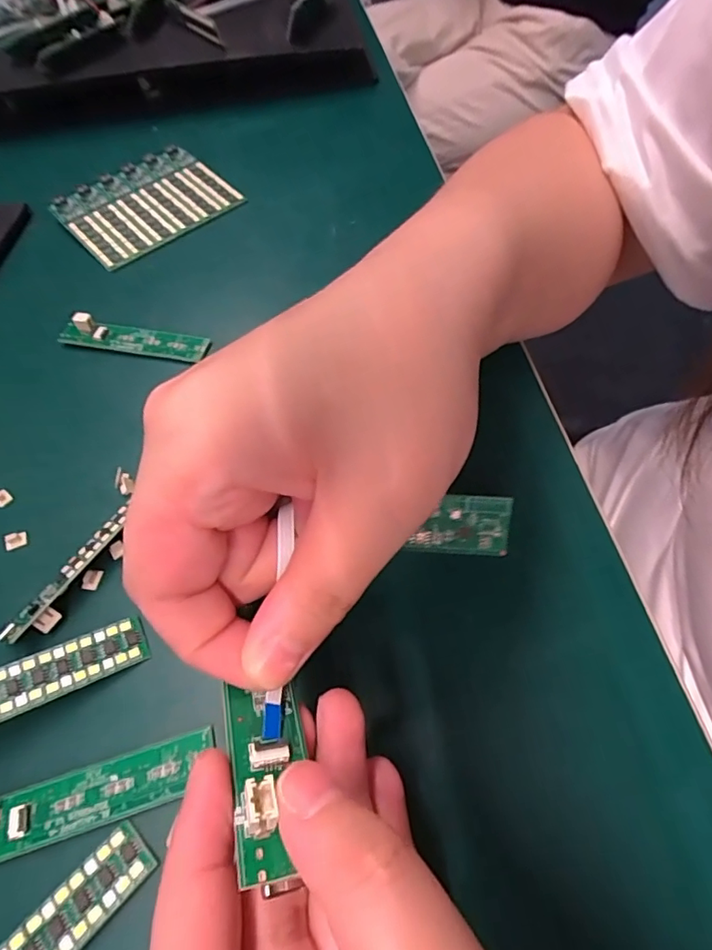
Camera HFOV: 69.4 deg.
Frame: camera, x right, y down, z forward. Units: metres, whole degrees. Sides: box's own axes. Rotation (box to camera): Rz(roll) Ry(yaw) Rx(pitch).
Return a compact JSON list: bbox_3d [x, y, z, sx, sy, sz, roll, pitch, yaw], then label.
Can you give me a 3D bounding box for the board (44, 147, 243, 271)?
[{"bbox_3d":[-0.141,-0.184,0.345,0.103,0.010,0.083,-38,61,-17],"label":"board"}]

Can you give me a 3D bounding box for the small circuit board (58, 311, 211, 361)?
[{"bbox_3d":[-0.119,-0.075,0.274,0.081,0.010,0.016,8,58,11],"label":"small circuit board"}]

